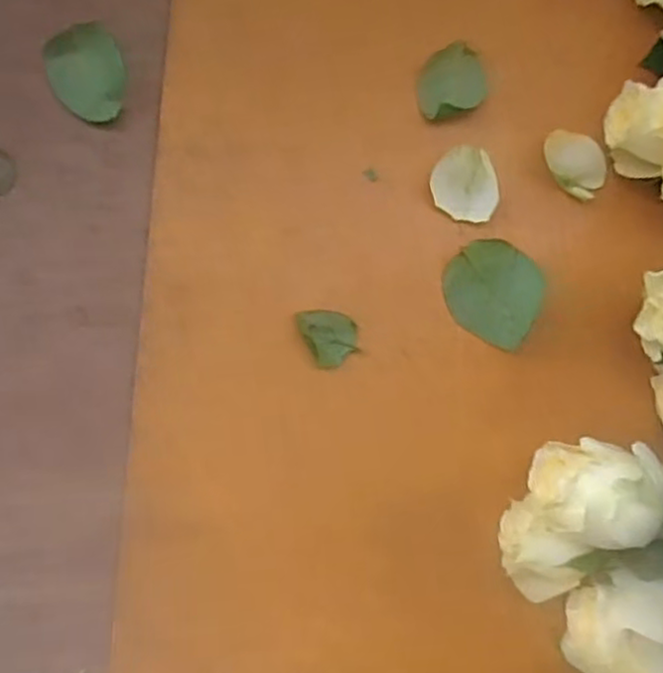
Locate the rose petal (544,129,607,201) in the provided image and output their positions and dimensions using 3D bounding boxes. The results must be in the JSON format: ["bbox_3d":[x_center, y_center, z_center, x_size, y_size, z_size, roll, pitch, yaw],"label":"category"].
[{"bbox_3d":[0.119,-0.085,0.352,0.025,0.004,0.035,-43,94,-6],"label":"rose petal"}]

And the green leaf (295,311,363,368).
[{"bbox_3d":[0.000,-0.001,0.337,0.024,0.004,0.028,-23,91,-7],"label":"green leaf"}]

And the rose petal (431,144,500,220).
[{"bbox_3d":[0.063,-0.073,0.342,0.029,0.012,0.035,-5,89,-7],"label":"rose petal"}]

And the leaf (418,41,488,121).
[{"bbox_3d":[0.058,-0.122,0.345,0.035,0.008,0.031,-18,91,-7],"label":"leaf"}]

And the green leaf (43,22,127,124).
[{"bbox_3d":[-0.110,-0.118,0.326,0.033,0.005,0.044,-17,91,-7],"label":"green leaf"}]

